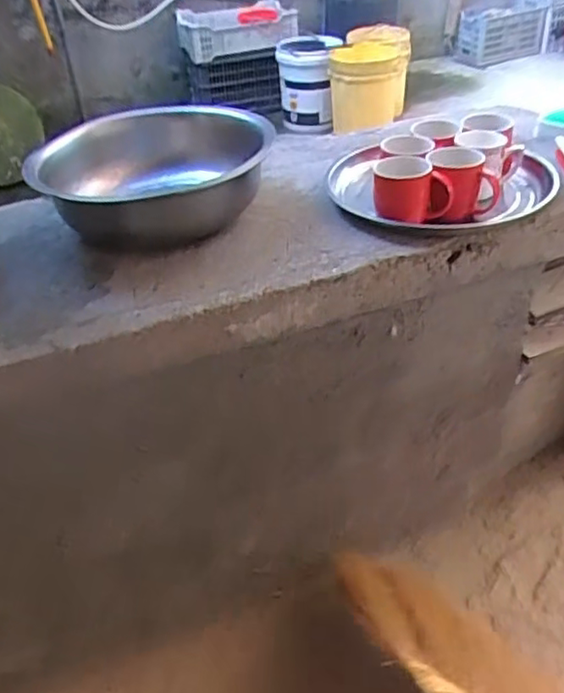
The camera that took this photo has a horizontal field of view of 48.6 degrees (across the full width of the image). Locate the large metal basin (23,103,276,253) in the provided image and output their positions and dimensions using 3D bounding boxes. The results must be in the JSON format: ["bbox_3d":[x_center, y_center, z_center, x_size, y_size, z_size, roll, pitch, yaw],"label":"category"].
[{"bbox_3d":[-0.190,-0.235,0.908,0.321,0.113,0.312,-1,40,1],"label":"large metal basin"}]

